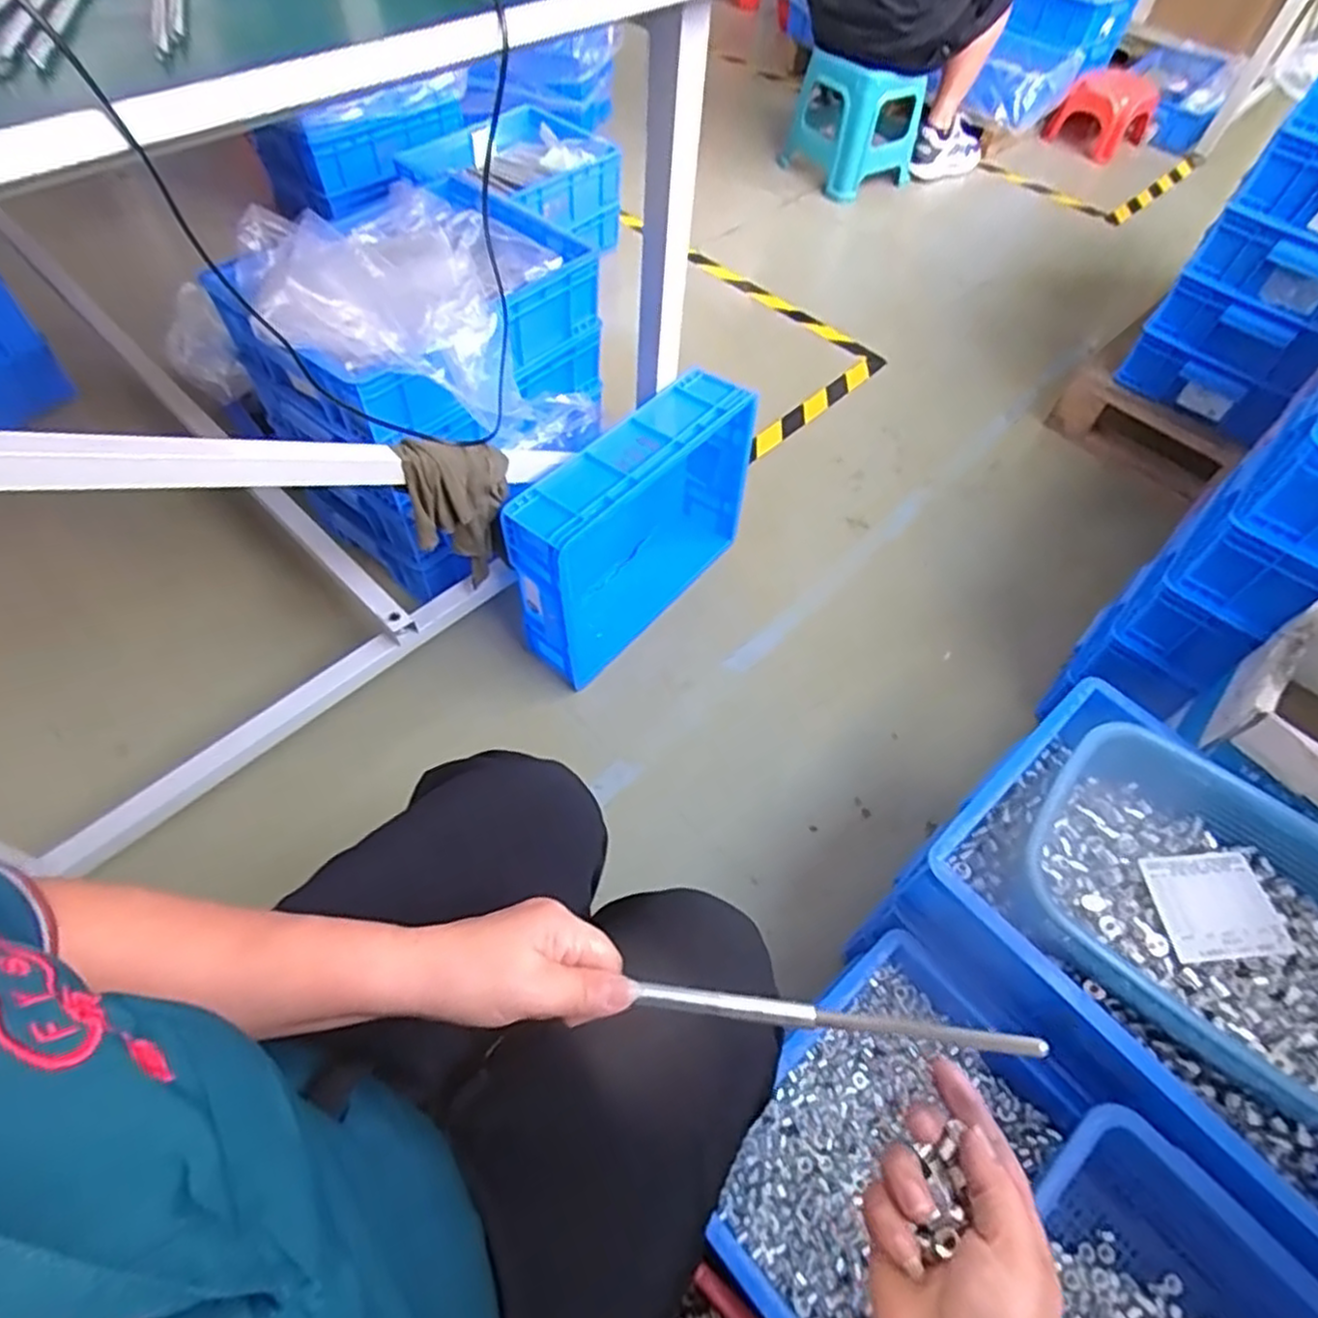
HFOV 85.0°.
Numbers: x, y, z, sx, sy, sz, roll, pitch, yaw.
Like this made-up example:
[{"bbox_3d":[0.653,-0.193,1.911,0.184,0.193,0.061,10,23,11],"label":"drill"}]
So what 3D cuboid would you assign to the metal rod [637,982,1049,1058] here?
[{"bbox_3d":[0.083,0.180,0.361,0.195,0.009,0.011,0,55,18],"label":"metal rod"}]

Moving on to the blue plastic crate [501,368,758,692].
[{"bbox_3d":[-0.038,-0.193,1.061,0.136,0.308,0.409,35,61,18],"label":"blue plastic crate"}]

